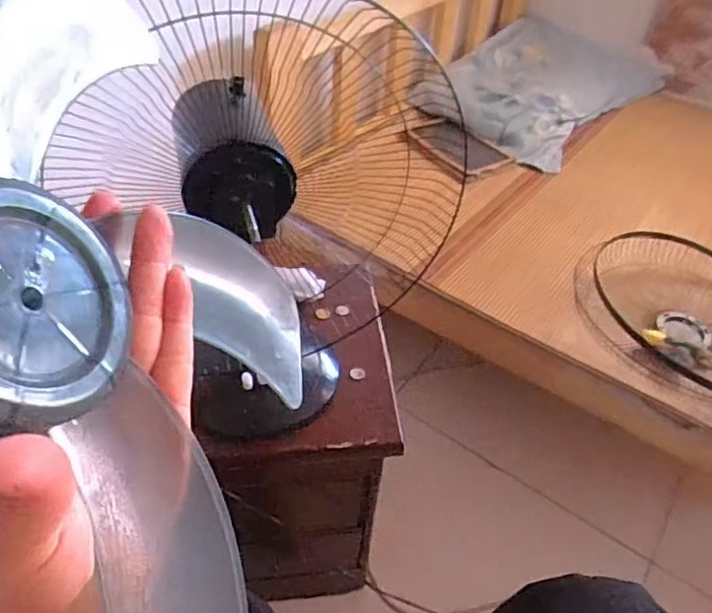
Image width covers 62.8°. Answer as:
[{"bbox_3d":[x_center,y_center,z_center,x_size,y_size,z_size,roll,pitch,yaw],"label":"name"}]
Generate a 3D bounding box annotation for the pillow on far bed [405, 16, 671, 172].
[{"bbox_3d":[0.504,-0.602,1.568,0.465,0.104,0.736,29,49,24],"label":"pillow on far bed"}]

